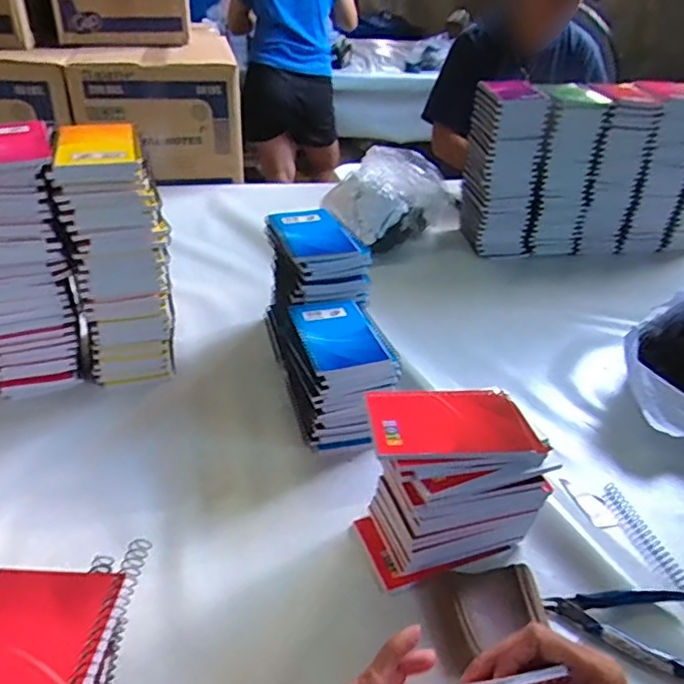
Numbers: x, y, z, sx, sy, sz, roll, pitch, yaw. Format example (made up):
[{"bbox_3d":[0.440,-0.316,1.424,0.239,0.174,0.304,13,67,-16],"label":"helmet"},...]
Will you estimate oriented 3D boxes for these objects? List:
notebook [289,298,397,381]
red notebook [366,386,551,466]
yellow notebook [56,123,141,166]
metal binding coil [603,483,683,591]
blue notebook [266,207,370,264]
[{"bbox_3d":[-0.004,-0.007,0.642,0.086,0.017,0.130,-6,35,-15],"label":"notebook"},{"bbox_3d":[0.095,0.069,0.500,0.140,0.017,0.089,-2,34,-9],"label":"red notebook"},{"bbox_3d":[-0.260,-0.214,0.616,0.078,0.007,0.140,-8,35,-18],"label":"yellow notebook"},{"bbox_3d":[0.300,0.196,0.558,0.022,0.012,0.152,-4,34,-12],"label":"metal binding coil"},{"bbox_3d":[-0.033,-0.138,0.737,0.095,0.013,0.141,-10,36,-20],"label":"blue notebook"}]

